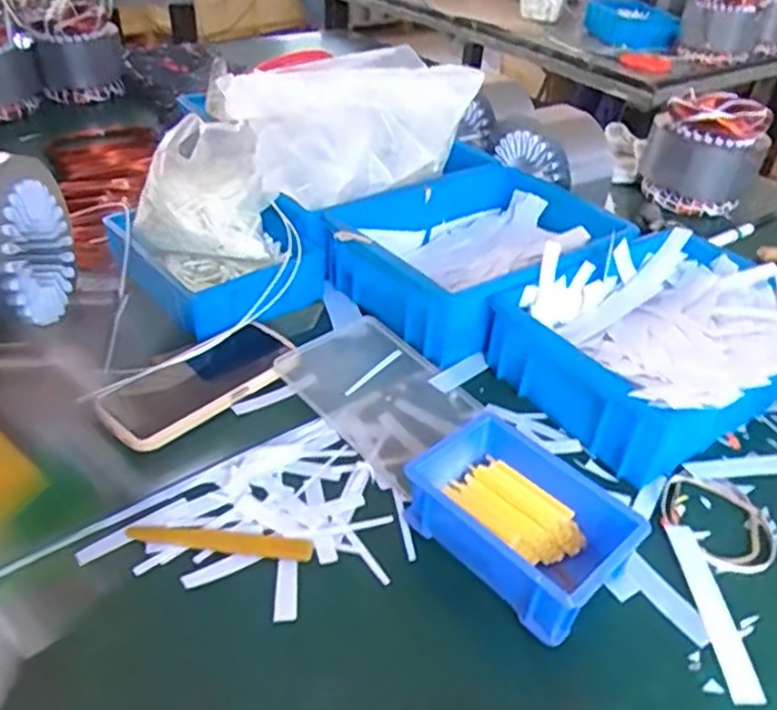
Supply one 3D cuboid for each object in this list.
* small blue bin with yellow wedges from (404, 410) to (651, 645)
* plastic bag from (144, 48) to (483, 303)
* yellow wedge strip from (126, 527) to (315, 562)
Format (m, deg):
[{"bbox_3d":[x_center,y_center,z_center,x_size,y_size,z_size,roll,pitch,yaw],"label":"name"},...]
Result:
[{"bbox_3d":[0.095,0.112,0.489,0.114,0.050,0.149,-29,49,-33],"label":"small blue bin with yellow wedges"},{"bbox_3d":[-0.085,-0.214,0.737,0.364,0.185,0.150,-16,43,-22],"label":"plastic bag"},{"bbox_3d":[-0.117,0.130,0.486,0.129,0.007,0.020,6,40,4],"label":"yellow wedge strip"}]

